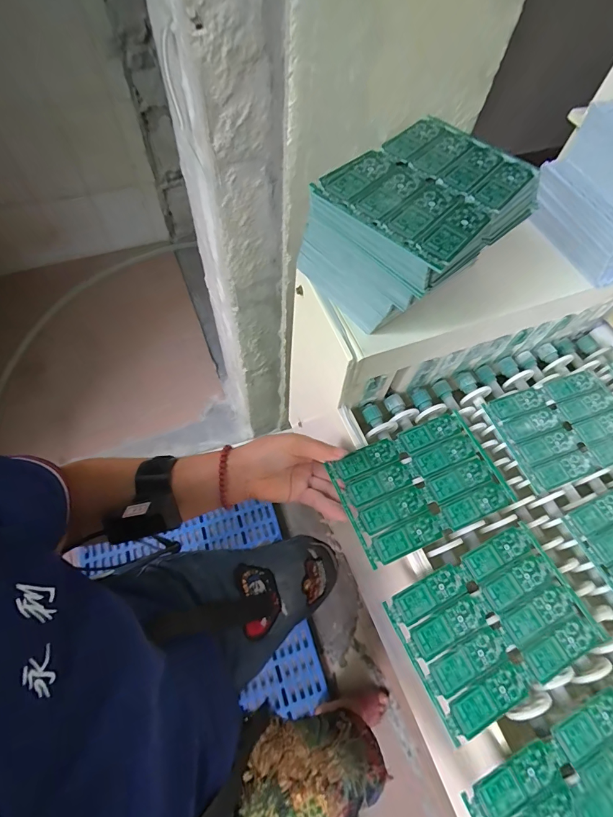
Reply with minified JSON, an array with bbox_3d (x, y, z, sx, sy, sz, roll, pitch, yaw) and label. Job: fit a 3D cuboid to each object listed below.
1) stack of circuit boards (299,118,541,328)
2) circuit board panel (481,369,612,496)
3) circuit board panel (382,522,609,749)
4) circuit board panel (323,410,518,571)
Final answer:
[{"bbox_3d":[0.092,-0.163,0.366,0.176,0.120,0.150,-40,71,-23],"label":"stack of circuit boards"},{"bbox_3d":[0.319,0.021,0.466,0.170,0.004,0.118,-16,63,-13],"label":"circuit board panel"},{"bbox_3d":[0.176,0.200,0.360,0.173,0.004,0.118,-22,66,-14],"label":"circuit board panel"},{"bbox_3d":[0.125,0.081,0.422,0.177,0.007,0.118,-21,65,-12],"label":"circuit board panel"}]

